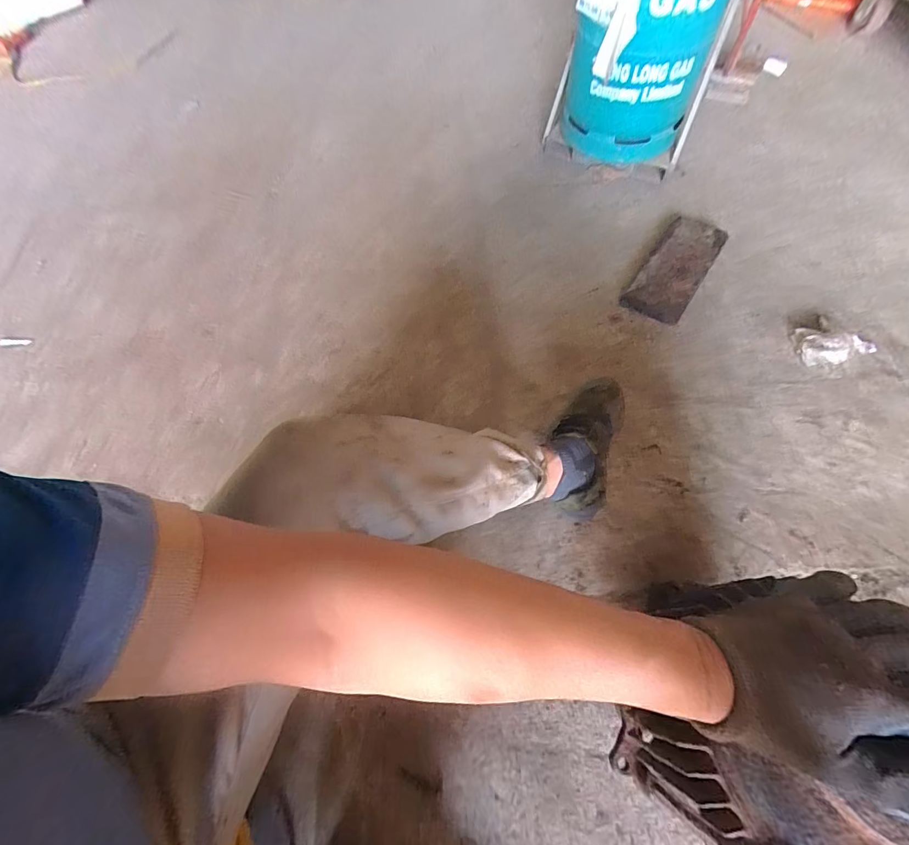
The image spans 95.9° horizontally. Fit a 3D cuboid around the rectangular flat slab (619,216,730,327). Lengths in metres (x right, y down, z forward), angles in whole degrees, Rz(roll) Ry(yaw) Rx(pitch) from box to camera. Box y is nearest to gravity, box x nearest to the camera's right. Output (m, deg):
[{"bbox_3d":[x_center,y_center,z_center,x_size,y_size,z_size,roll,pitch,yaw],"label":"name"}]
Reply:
[{"bbox_3d":[0.478,-0.336,0.882,0.125,0.043,0.298,32,69,19],"label":"rectangular flat slab"}]

